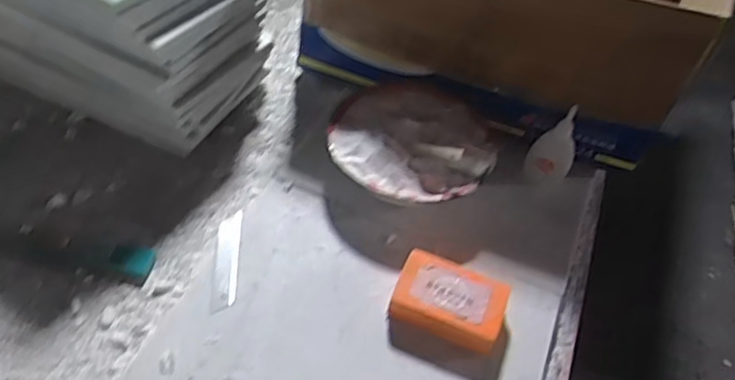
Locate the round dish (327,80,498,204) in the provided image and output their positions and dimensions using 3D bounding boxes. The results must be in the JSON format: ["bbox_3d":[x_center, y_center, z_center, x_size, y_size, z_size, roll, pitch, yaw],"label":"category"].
[{"bbox_3d":[0.046,-0.047,0.627,0.165,0.056,0.159,3,50,-4],"label":"round dish"}]

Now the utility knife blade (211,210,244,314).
[{"bbox_3d":[-0.127,0.062,0.549,0.023,0.004,0.099,0,51,-5],"label":"utility knife blade"}]

